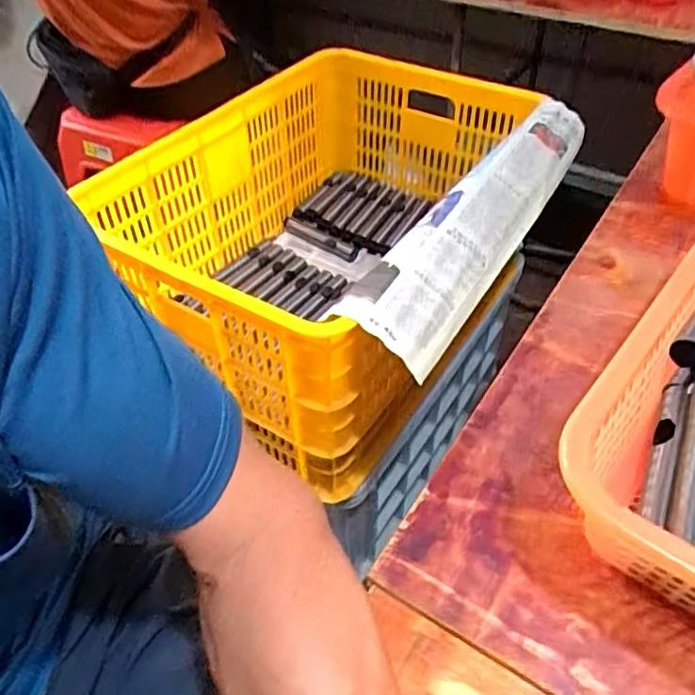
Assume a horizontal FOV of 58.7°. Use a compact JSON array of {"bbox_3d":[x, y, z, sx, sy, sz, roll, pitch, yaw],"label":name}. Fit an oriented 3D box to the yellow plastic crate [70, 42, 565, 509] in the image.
[{"bbox_3d":[-0.002,-0.192,0.947,0.491,0.295,0.672,24,52,23],"label":"yellow plastic crate"}]

